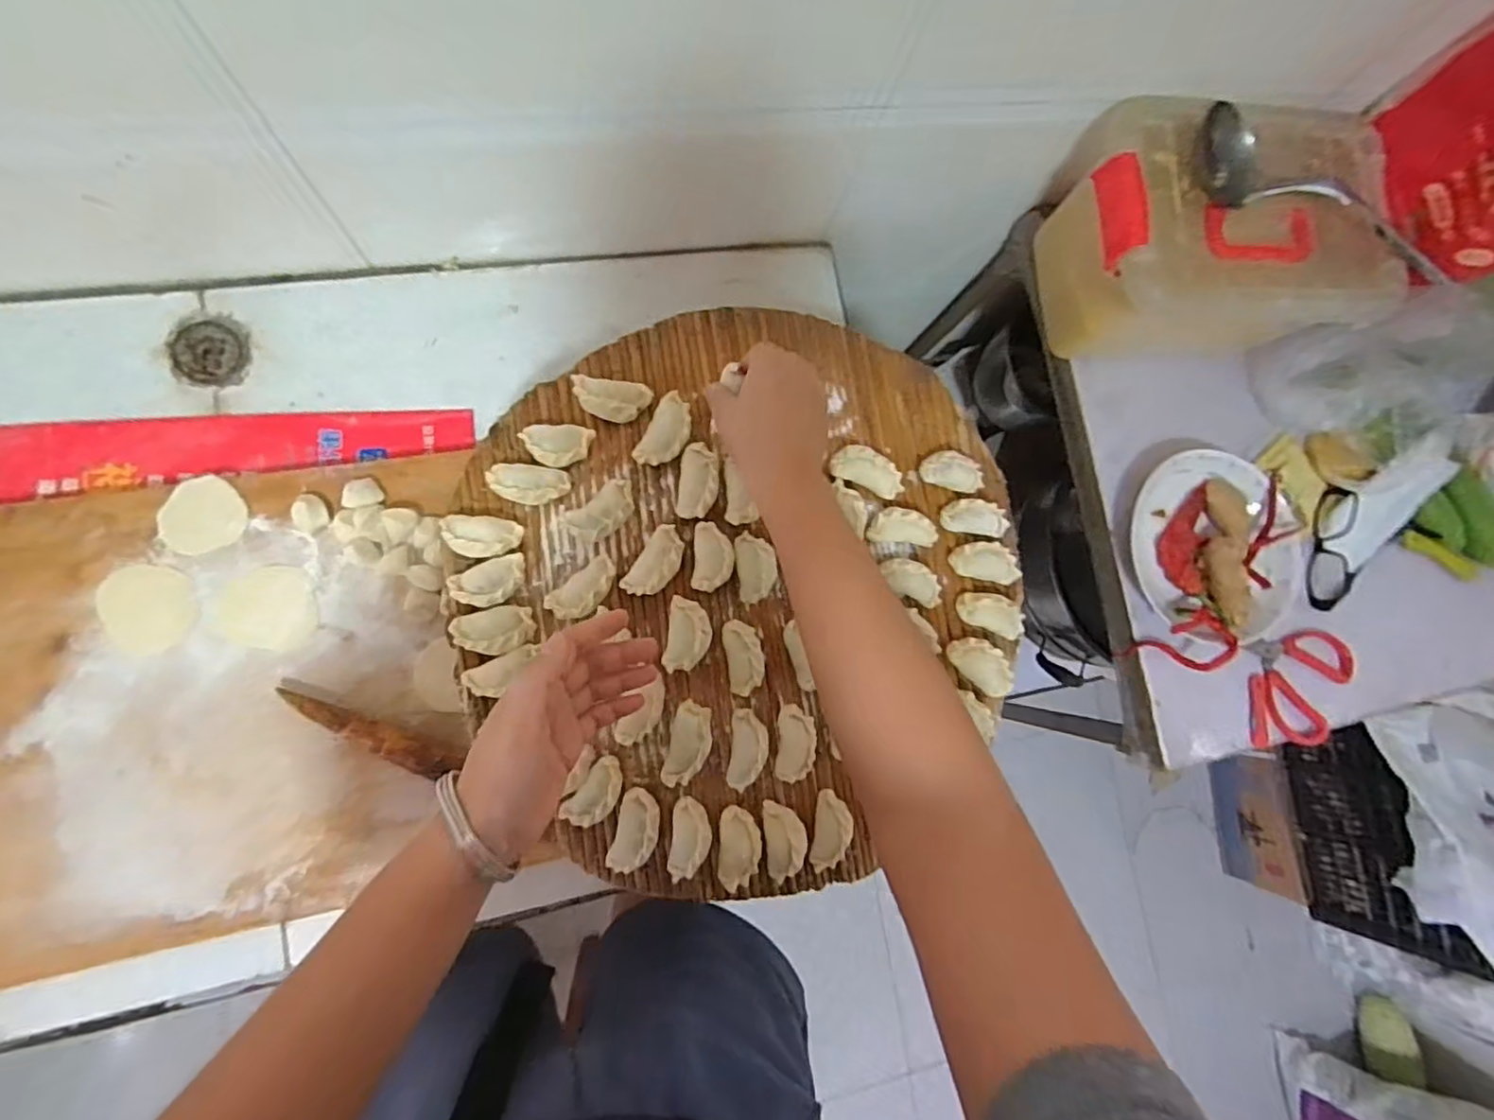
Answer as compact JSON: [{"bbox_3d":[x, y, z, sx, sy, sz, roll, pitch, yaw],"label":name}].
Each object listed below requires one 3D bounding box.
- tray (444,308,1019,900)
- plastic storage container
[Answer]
[{"bbox_3d":[0.008,0.007,0.505,0.438,0.042,0.421,1,83,-10],"label":"tray"},{"bbox_3d":[0.443,-0.309,0.622,0.286,0.157,0.185,-5,84,-10],"label":"plastic storage container"}]

